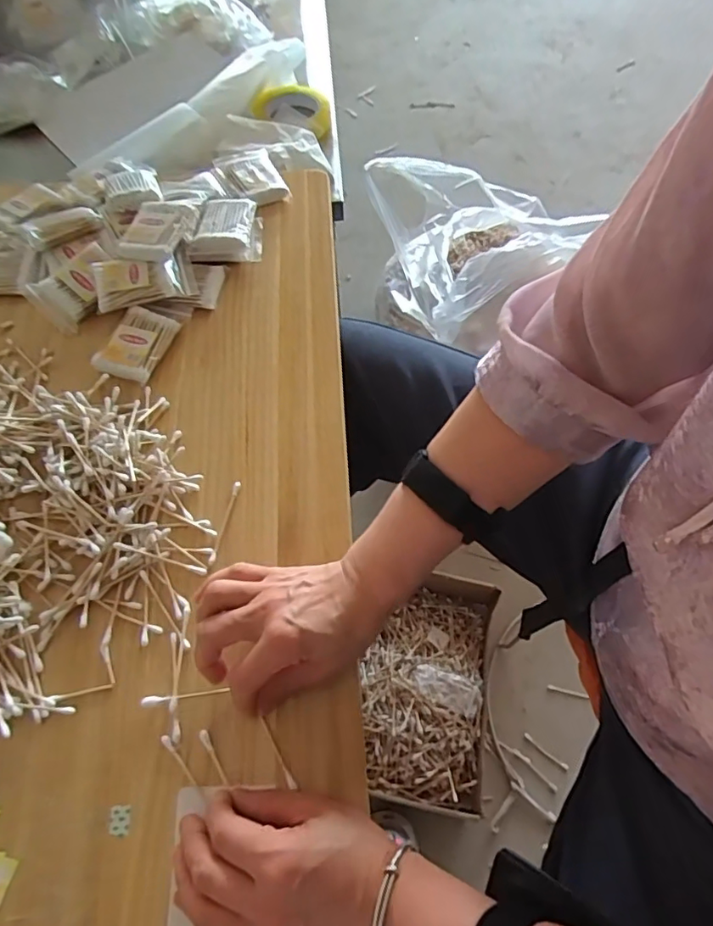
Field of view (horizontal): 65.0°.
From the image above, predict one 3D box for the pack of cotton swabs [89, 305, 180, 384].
[{"bbox_3d":[-0.213,-0.116,0.542,0.058,0.019,0.077,18,64,13],"label":"pack of cotton swabs"}]

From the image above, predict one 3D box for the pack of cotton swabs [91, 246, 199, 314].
[{"bbox_3d":[-0.215,-0.186,0.563,0.090,0.026,0.060,-17,62,-6],"label":"pack of cotton swabs"}]

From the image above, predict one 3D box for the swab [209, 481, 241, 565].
[{"bbox_3d":[-0.108,0.047,0.460,0.006,0.004,0.074,9,62,8],"label":"swab"}]

